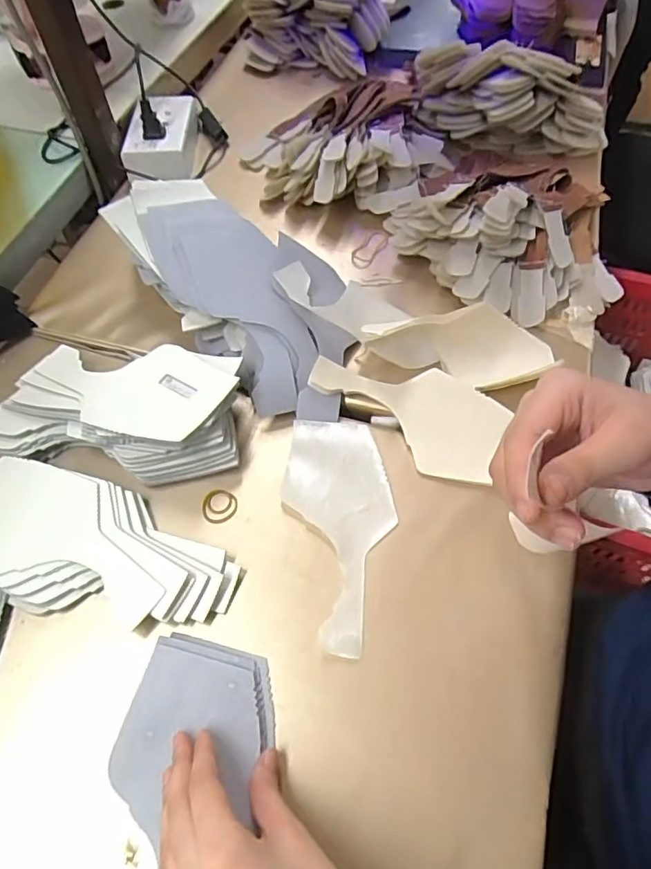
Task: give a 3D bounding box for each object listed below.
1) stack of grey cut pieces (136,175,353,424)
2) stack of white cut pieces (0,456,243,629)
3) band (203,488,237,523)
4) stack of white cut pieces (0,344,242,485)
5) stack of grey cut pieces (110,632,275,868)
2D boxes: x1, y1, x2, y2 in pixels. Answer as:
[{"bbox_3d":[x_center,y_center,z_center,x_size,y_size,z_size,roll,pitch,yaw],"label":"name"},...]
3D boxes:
[{"bbox_3d":[-0.064,-0.143,0.485,0.143,0.041,0.288,-35,80,-21],"label":"stack of grey cut pieces"},{"bbox_3d":[-0.173,0.081,0.397,0.220,0.017,0.095,11,59,9],"label":"stack of white cut pieces"},{"bbox_3d":[-0.082,0.056,0.425,0.027,0.004,0.028,2,58,3],"label":"band"},{"bbox_3d":[-0.164,-0.025,0.436,0.198,0.044,0.109,9,61,8],"label":"stack of white cut pieces"},{"bbox_3d":[-0.084,0.218,0.311,0.090,0.019,0.191,6,58,1],"label":"stack of grey cut pieces"}]

